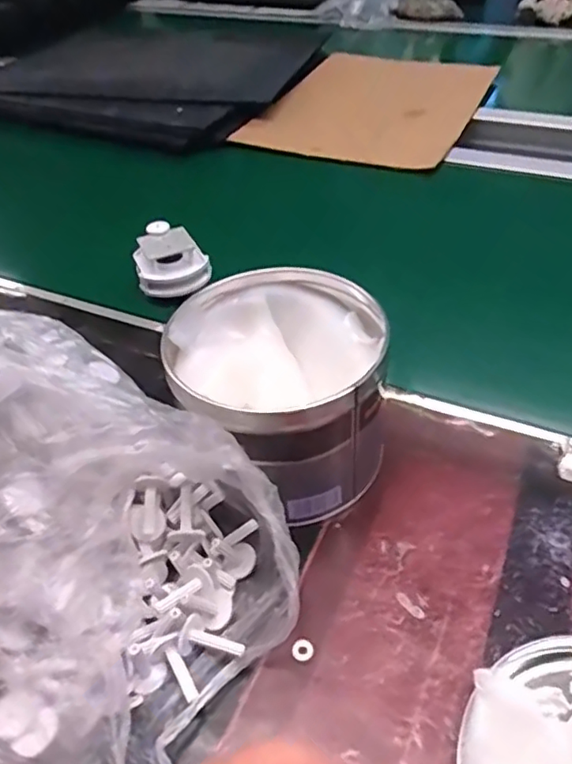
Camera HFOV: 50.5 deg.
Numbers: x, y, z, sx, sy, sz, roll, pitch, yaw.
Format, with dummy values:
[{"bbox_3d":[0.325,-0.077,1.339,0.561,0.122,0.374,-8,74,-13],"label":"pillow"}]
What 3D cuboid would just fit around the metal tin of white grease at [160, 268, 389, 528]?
[{"bbox_3d":[0.001,0.006,0.375,0.120,0.098,0.122,-2,44,1],"label":"metal tin of white grease"}]

